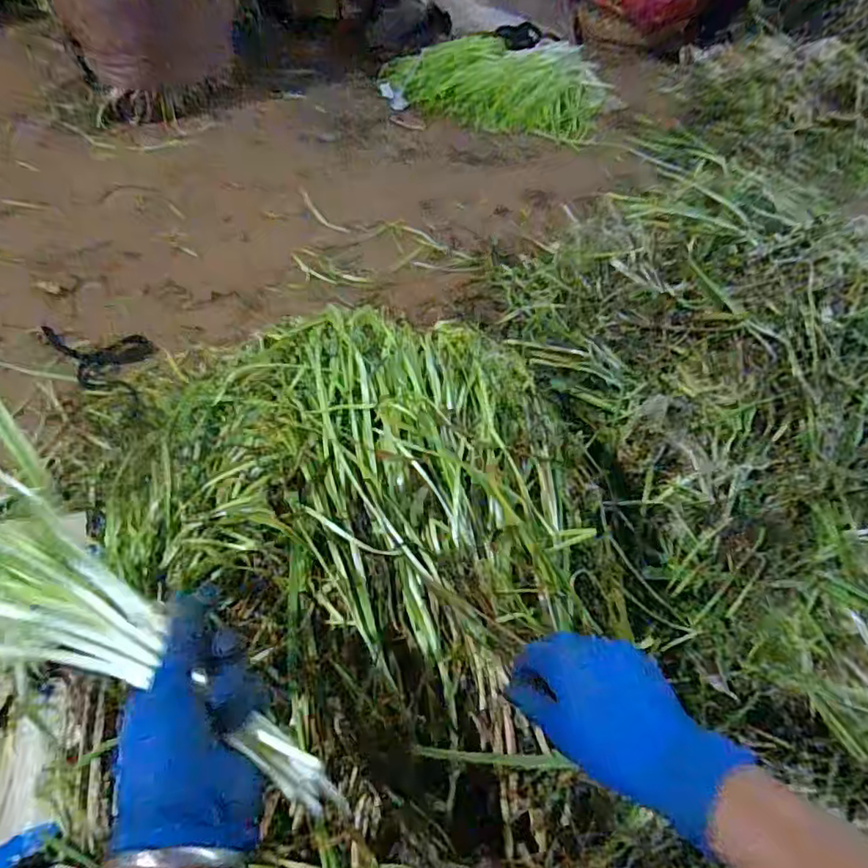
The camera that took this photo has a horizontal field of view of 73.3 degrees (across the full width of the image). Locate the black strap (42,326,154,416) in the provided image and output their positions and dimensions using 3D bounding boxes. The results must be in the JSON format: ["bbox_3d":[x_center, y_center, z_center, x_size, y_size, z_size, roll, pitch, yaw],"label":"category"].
[{"bbox_3d":[-0.545,-0.130,0.994,0.129,0.019,0.264,-35,62,-29],"label":"black strap"}]

